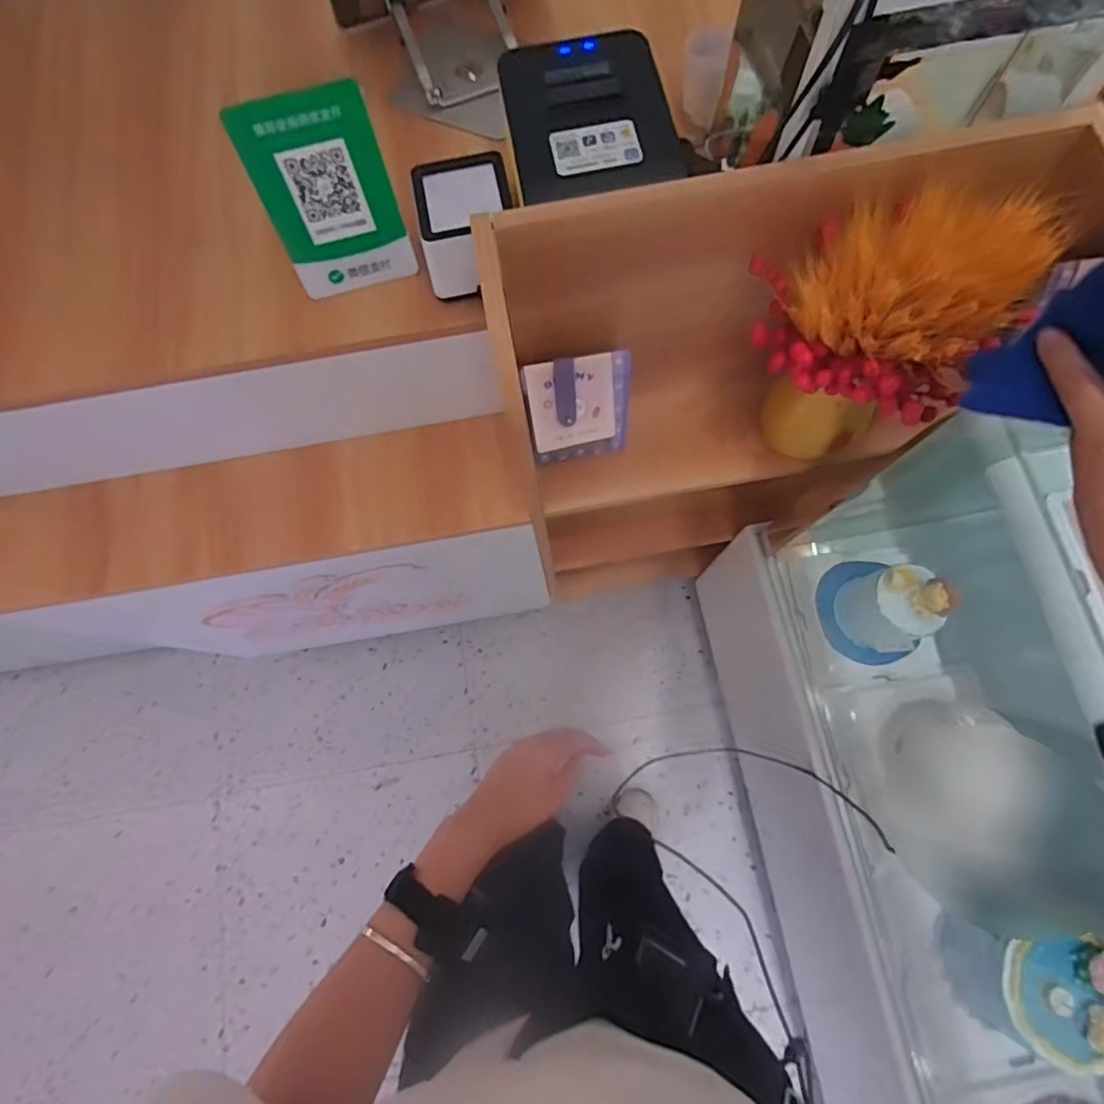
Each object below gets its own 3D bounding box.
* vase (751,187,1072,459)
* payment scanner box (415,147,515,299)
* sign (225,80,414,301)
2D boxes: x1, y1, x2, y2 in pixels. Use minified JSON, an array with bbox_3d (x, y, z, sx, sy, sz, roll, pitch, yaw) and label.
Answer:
[{"bbox_3d":[0.262,-0.188,0.544,0.170,0.275,0.132,21,77,7],"label":"vase"},{"bbox_3d":[-0.077,-0.310,0.542,0.093,0.084,0.103,-10,75,-1],"label":"payment scanner box"},{"bbox_3d":[-0.202,-0.322,0.518,0.111,0.156,0.006,-18,51,-4],"label":"sign"}]

